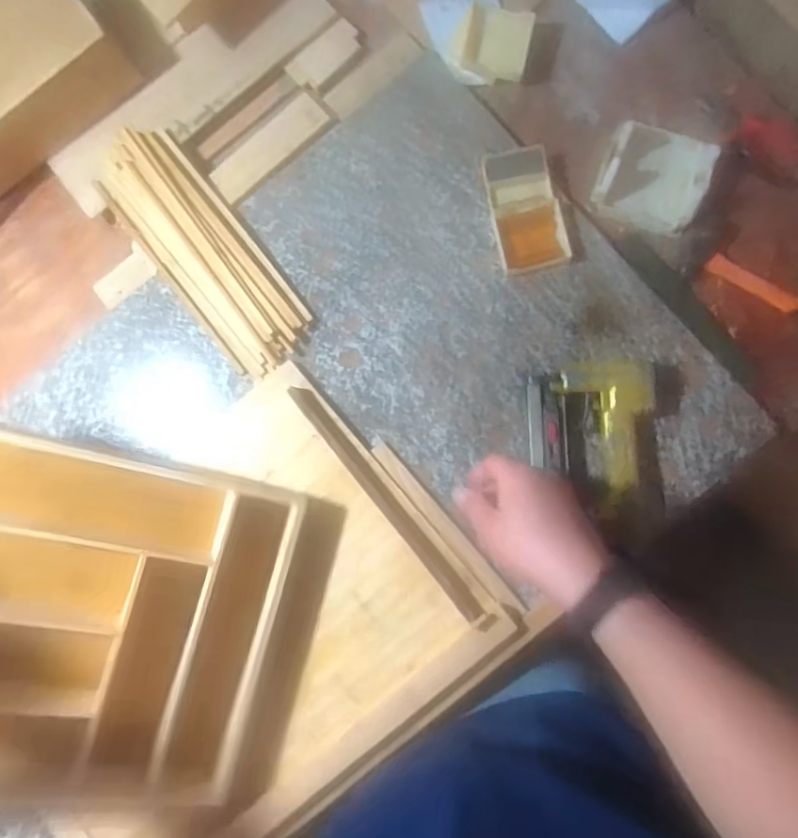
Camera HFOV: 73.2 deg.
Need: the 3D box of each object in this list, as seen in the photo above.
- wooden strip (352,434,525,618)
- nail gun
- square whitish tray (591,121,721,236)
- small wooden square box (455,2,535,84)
[{"bbox_3d":[0.051,0.118,0.589,0.019,0.015,0.232,-41,83,-2],"label":"wooden strip"},{"bbox_3d":[0.205,0.023,0.579,0.128,0.036,0.167,-1,84,3],"label":"nail gun"},{"bbox_3d":[0.286,-0.275,0.601,0.115,0.033,0.111,25,85,5],"label":"square whitish tray"},{"bbox_3d":[0.112,-0.433,0.626,0.078,0.034,0.065,14,85,4],"label":"small wooden square box"}]

